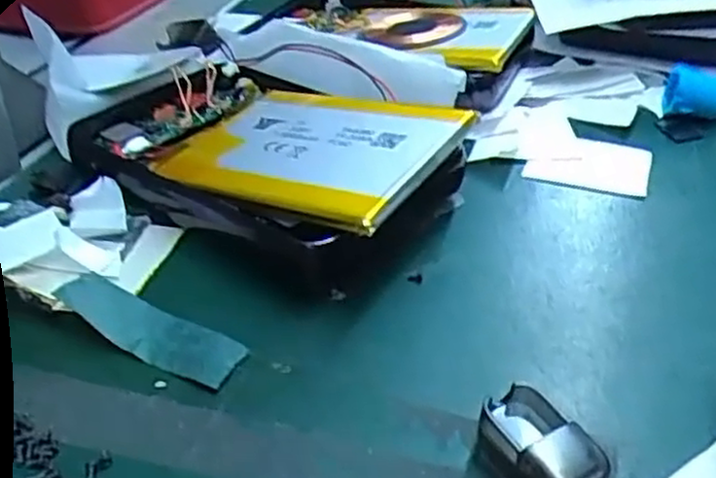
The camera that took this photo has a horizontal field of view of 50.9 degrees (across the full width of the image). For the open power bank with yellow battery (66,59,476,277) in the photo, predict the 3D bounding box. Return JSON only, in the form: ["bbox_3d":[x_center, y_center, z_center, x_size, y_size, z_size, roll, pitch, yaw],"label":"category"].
[{"bbox_3d":[-0.024,-0.028,0.225,0.123,0.026,0.076,24,42,30],"label":"open power bank with yellow battery"}]

